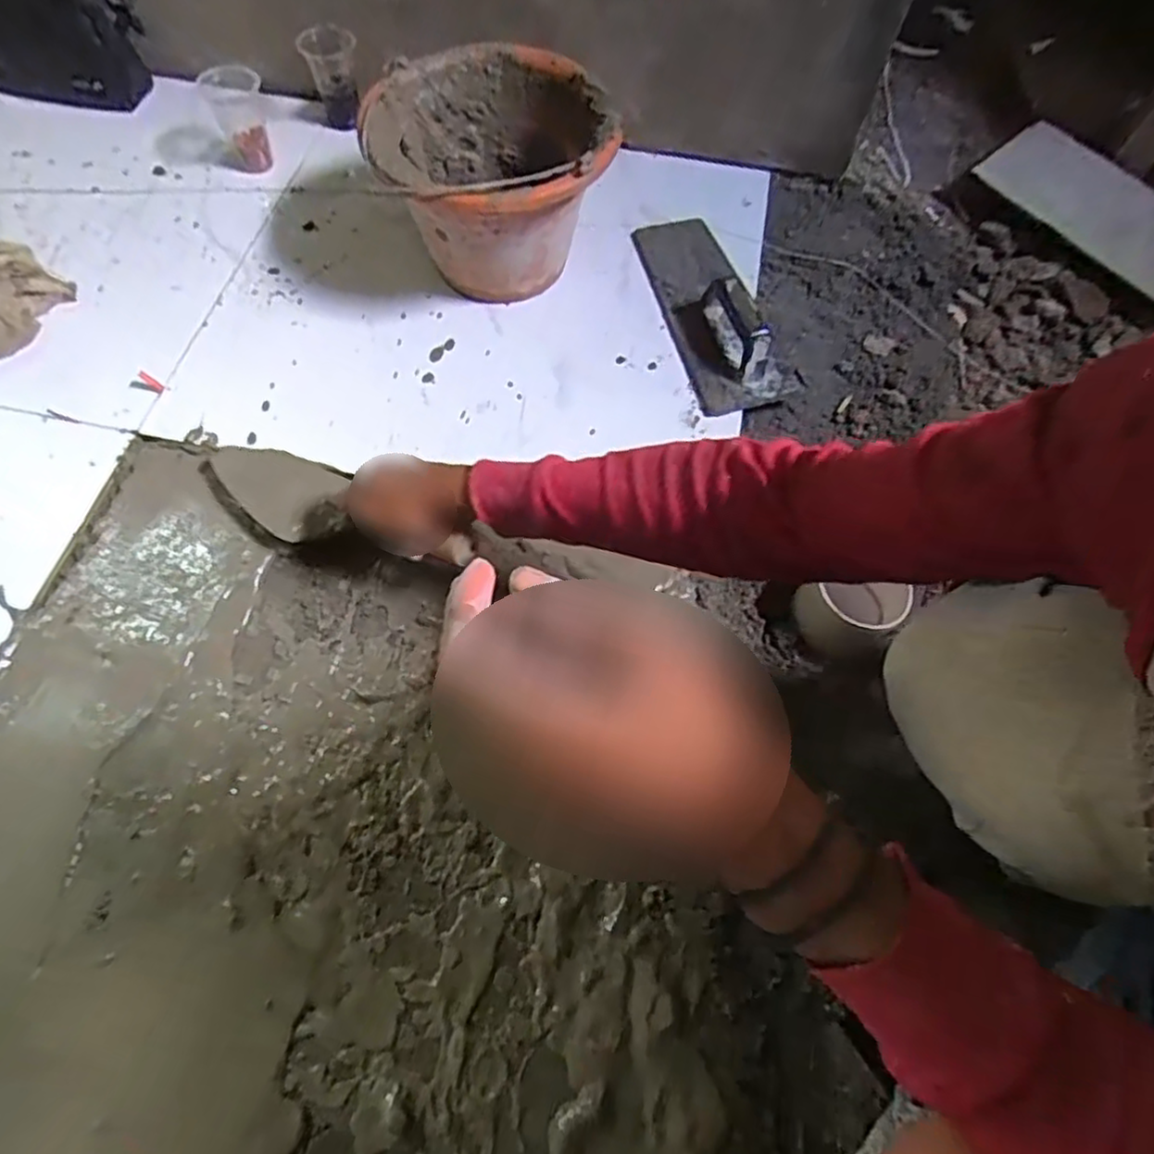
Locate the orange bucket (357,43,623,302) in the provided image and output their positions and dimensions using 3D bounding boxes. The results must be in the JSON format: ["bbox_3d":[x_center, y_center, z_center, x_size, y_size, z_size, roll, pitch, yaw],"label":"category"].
[{"bbox_3d":[-0.092,-0.419,0.735,0.228,0.174,0.250,1,64,-2],"label":"orange bucket"}]

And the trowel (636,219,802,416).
[{"bbox_3d":[0.156,-0.321,0.765,0.114,0.063,0.290,-11,65,-8],"label":"trowel"}]

